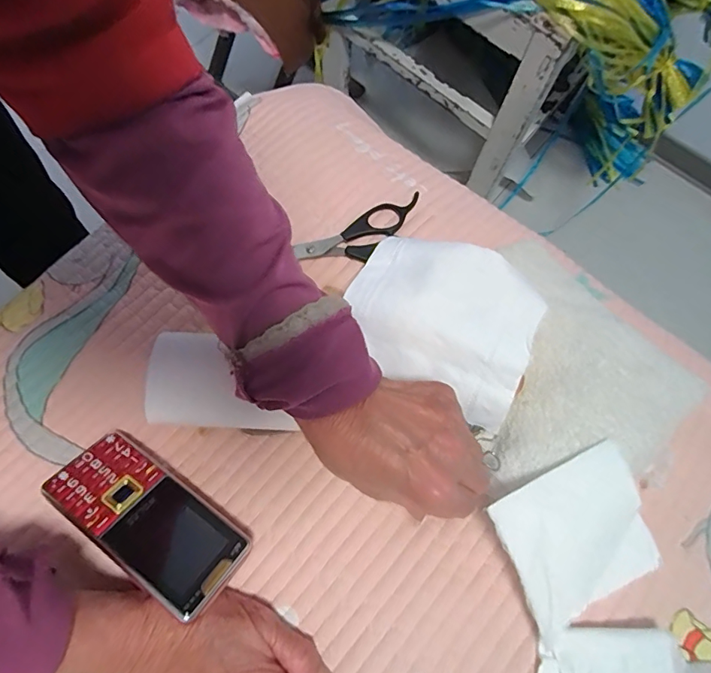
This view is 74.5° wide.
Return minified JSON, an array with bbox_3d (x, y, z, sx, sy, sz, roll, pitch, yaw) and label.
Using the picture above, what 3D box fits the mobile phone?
[{"bbox_3d":[-0.127,0.110,0.285,0.121,0.008,0.055,34,49,13],"label":"mobile phone"}]

